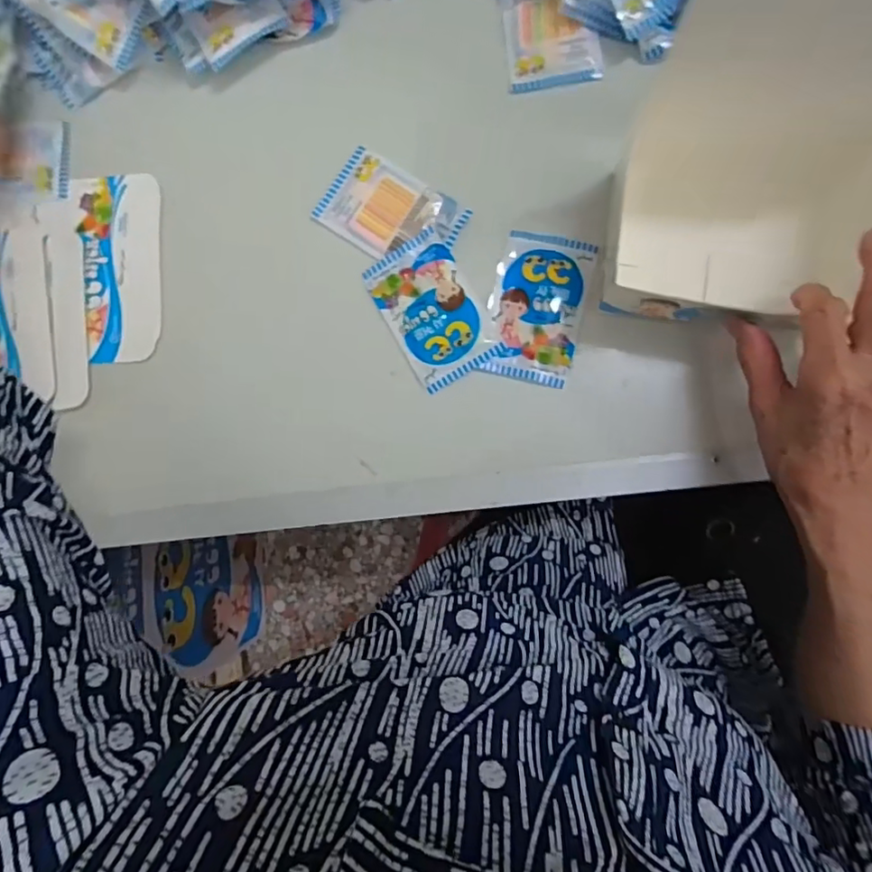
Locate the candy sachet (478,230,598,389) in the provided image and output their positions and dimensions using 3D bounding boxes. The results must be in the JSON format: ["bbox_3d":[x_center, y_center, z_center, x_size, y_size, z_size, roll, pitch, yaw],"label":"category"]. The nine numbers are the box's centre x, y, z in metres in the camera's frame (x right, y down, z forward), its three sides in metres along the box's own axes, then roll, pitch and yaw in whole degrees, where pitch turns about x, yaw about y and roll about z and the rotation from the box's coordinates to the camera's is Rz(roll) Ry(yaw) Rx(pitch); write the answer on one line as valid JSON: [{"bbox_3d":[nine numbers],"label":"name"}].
[{"bbox_3d":[0.071,-0.090,0.403,0.063,0.008,0.101,13,88,7],"label":"candy sachet"}]

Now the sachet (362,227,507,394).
[{"bbox_3d":[-0.003,-0.090,0.409,0.060,0.005,0.103,-29,84,4],"label":"sachet"}]

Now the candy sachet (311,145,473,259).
[{"bbox_3d":[-0.032,-0.162,0.417,0.100,0.005,0.064,32,90,7],"label":"candy sachet"}]

